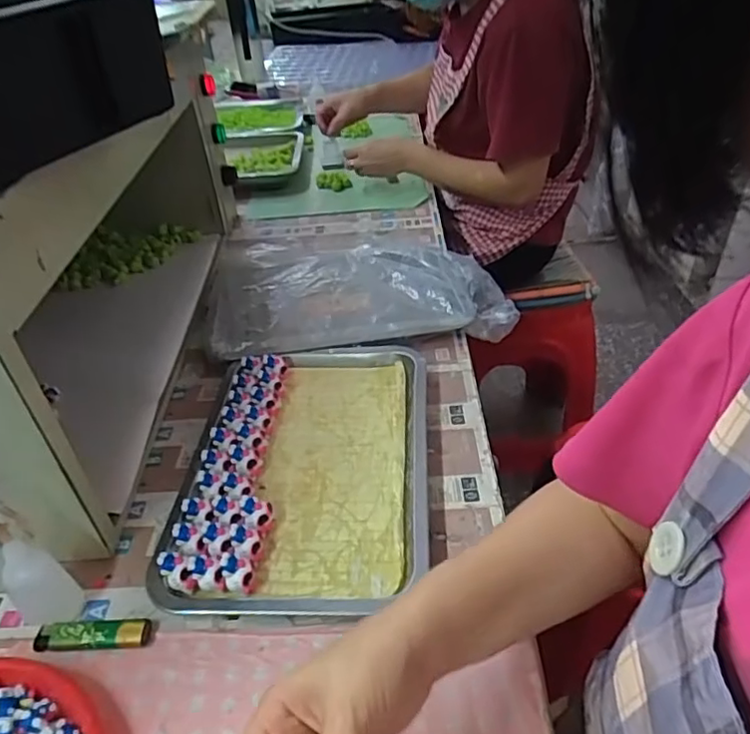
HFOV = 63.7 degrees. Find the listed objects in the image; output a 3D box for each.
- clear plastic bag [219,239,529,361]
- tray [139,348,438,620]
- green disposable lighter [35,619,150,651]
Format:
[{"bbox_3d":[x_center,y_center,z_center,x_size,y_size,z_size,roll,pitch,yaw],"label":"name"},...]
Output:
[{"bbox_3d":[-0.027,-0.111,0.778,0.354,0.057,0.263,-8,38,-4],"label":"clear plastic bag"},{"bbox_3d":[-0.058,0.084,0.554,0.209,0.030,0.303,-2,38,4],"label":"tray"},{"bbox_3d":[-0.208,0.195,0.441,0.085,0.013,0.021,-3,38,2],"label":"green disposable lighter"}]

